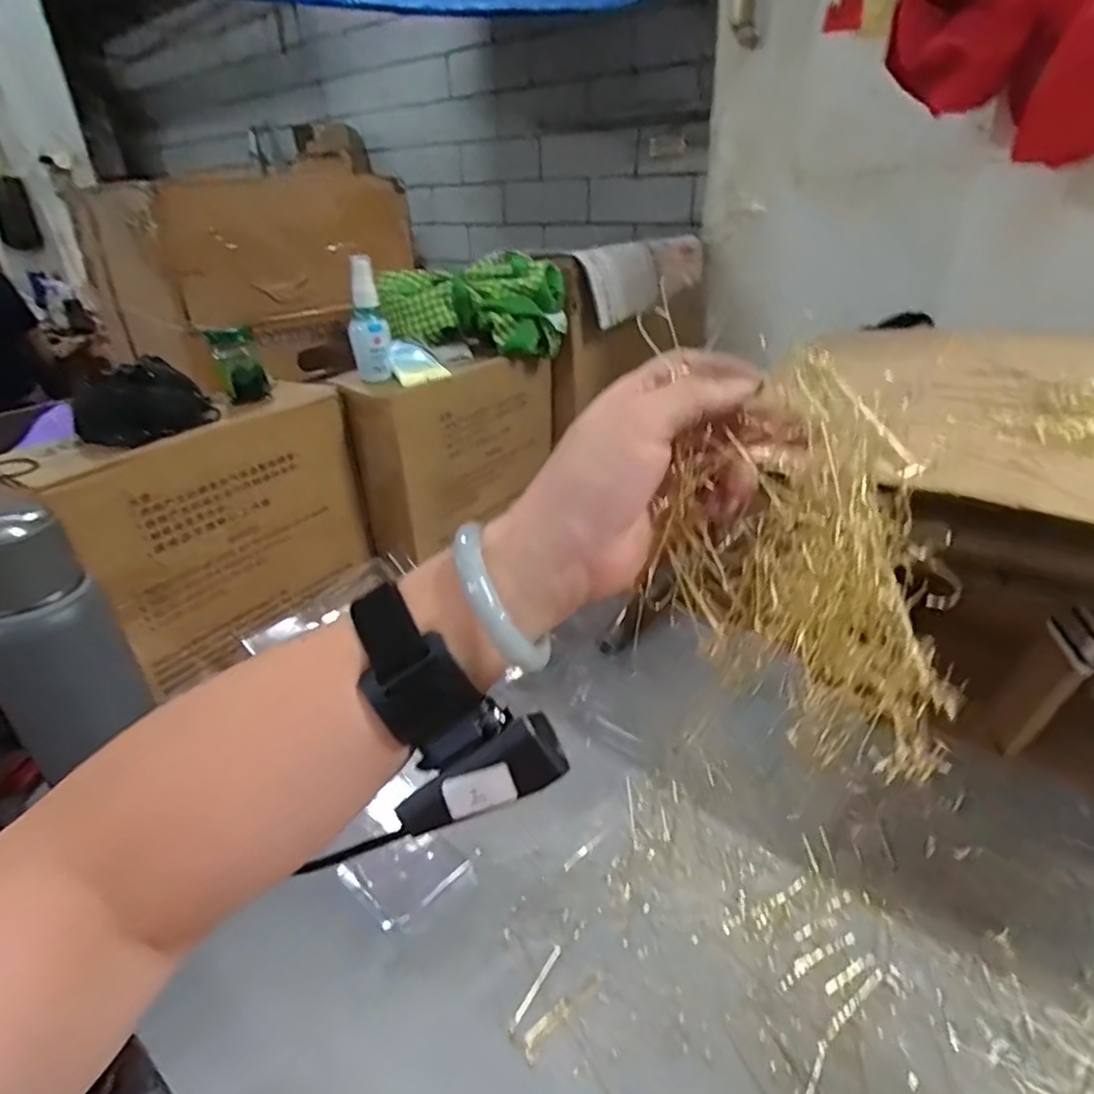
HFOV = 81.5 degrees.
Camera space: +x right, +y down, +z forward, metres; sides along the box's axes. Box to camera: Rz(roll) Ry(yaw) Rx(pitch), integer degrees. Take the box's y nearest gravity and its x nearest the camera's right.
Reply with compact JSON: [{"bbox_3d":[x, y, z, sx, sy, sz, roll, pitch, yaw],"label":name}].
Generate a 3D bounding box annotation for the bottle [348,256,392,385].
[{"bbox_3d":[-0.181,-0.227,0.642,0.038,0.118,0.030,-7,30,-10],"label":"bottle"}]

